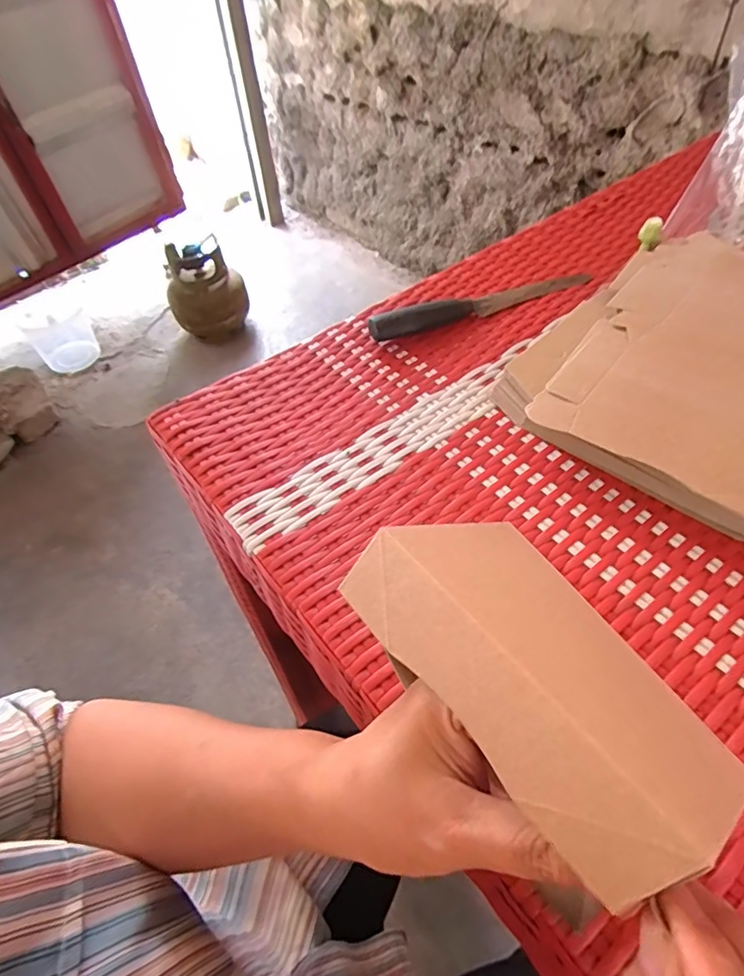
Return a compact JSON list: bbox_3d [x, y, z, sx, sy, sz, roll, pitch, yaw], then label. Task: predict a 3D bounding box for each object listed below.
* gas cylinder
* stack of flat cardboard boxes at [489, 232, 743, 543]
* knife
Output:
[{"bbox_3d":[-0.557,-0.676,1.772,0.241,0.292,0.260,-18,52,-10],"label":"gas cylinder"},{"bbox_3d":[0.291,-0.106,0.441,0.259,0.037,0.345,36,61,28],"label":"stack of flat cardboard boxes"},{"bbox_3d":[0.114,-0.192,0.531,0.246,0.027,0.025,-21,53,-12],"label":"knife"}]

